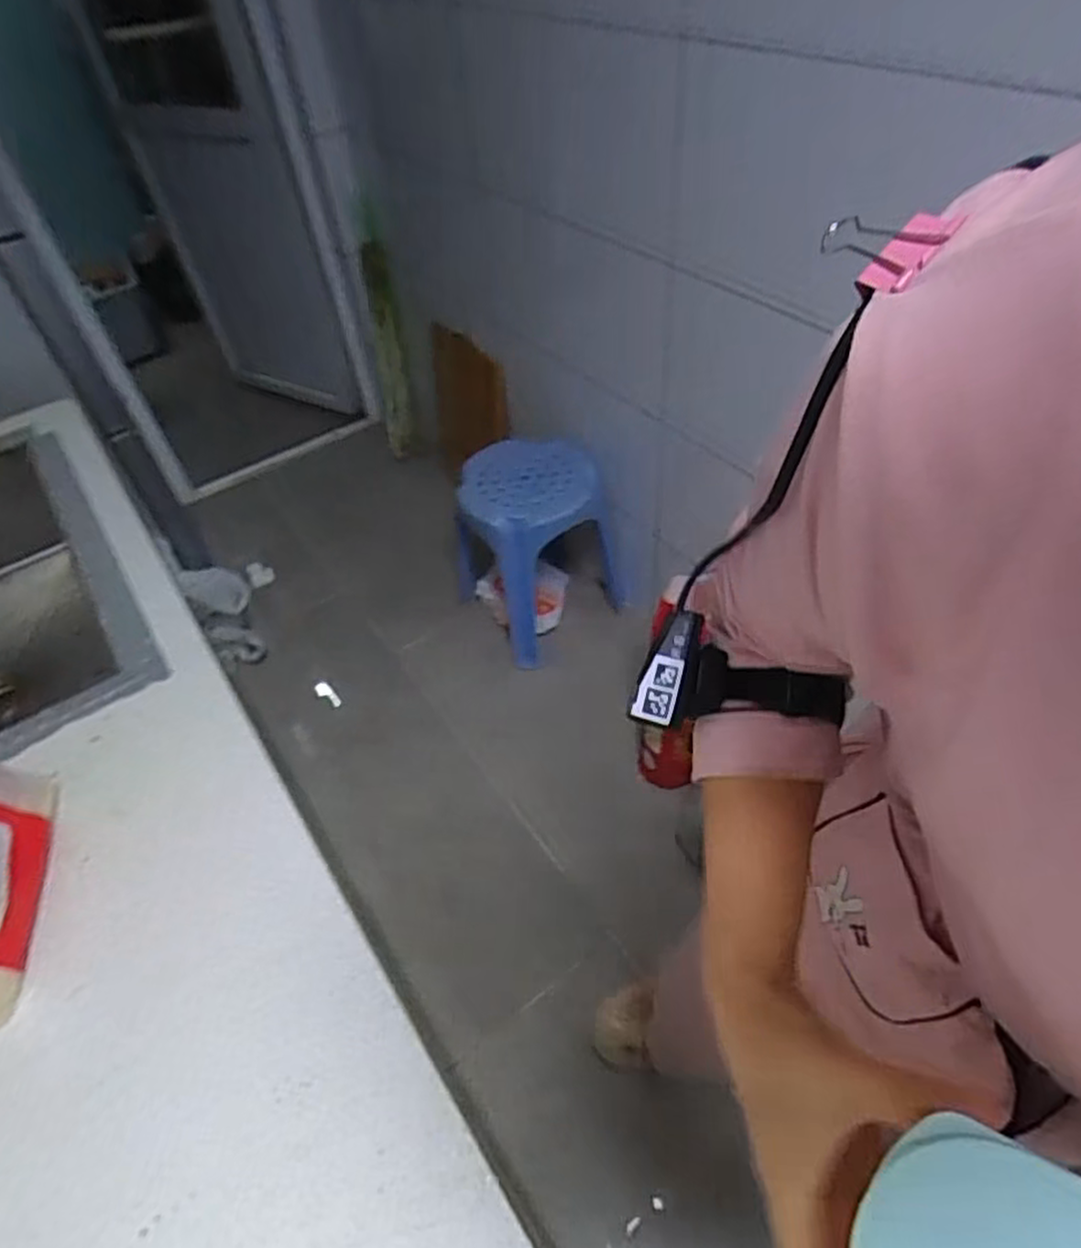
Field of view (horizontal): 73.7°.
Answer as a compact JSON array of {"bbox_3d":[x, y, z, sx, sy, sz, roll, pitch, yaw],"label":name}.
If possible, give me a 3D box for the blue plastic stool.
[{"bbox_3d":[-0.016,-0.202,1.841,0.342,0.426,0.357,-27,52,-15],"label":"blue plastic stool"}]

